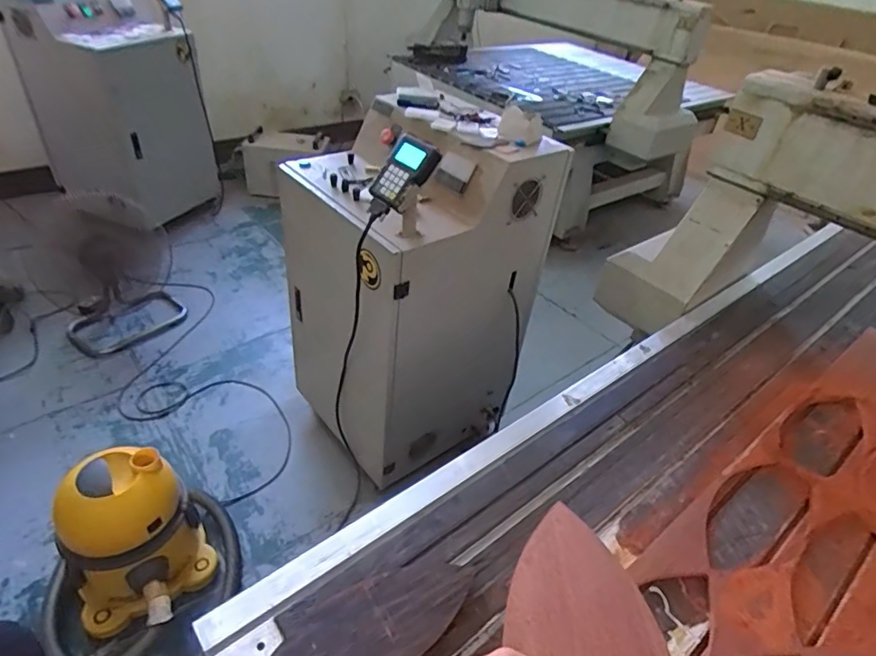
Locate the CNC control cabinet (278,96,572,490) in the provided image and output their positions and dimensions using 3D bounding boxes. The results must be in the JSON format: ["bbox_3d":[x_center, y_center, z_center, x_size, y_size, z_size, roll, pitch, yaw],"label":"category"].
[{"bbox_3d":[-0.072,-0.133,1.562,0.539,0.934,0.490,-26,48,-31],"label":"CNC control cabinet"}]

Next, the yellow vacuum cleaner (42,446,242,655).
[{"bbox_3d":[-0.738,0.556,1.315,0.411,0.411,0.402,4,38,-3],"label":"yellow vacuum cleaner"}]

